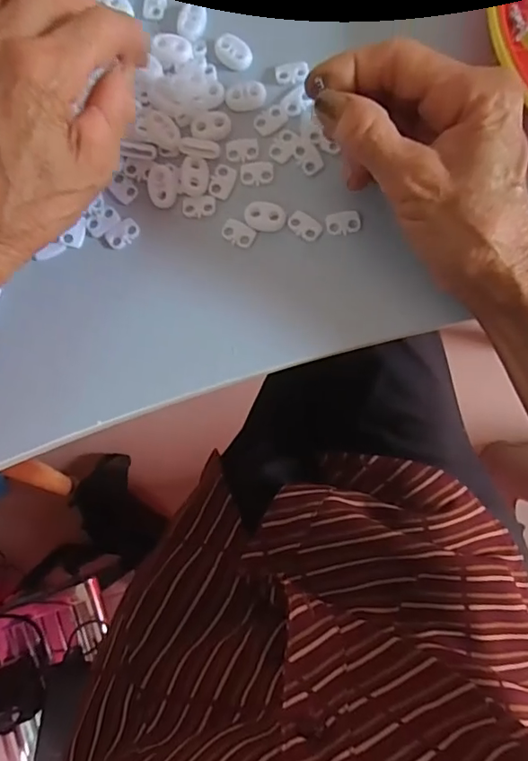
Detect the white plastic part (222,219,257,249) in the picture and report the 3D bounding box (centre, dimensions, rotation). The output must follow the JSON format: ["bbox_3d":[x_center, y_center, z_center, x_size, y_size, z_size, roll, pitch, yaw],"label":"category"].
[{"bbox_3d":[-0.014,-0.079,0.283,0.017,0.004,0.011,28,87,5],"label":"white plastic part"}]

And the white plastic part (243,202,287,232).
[{"bbox_3d":[0.001,-0.088,0.281,0.022,0.004,0.016,14,86,5],"label":"white plastic part"}]

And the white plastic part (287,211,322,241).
[{"bbox_3d":[0.022,-0.083,0.279,0.018,0.004,0.012,38,88,6],"label":"white plastic part"}]

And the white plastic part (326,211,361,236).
[{"bbox_3d":[0.042,-0.084,0.278,0.018,0.004,0.012,-8,85,3],"label":"white plastic part"}]

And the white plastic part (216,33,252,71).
[{"bbox_3d":[-0.017,-0.181,0.290,0.022,0.004,0.015,43,89,6],"label":"white plastic part"}]

